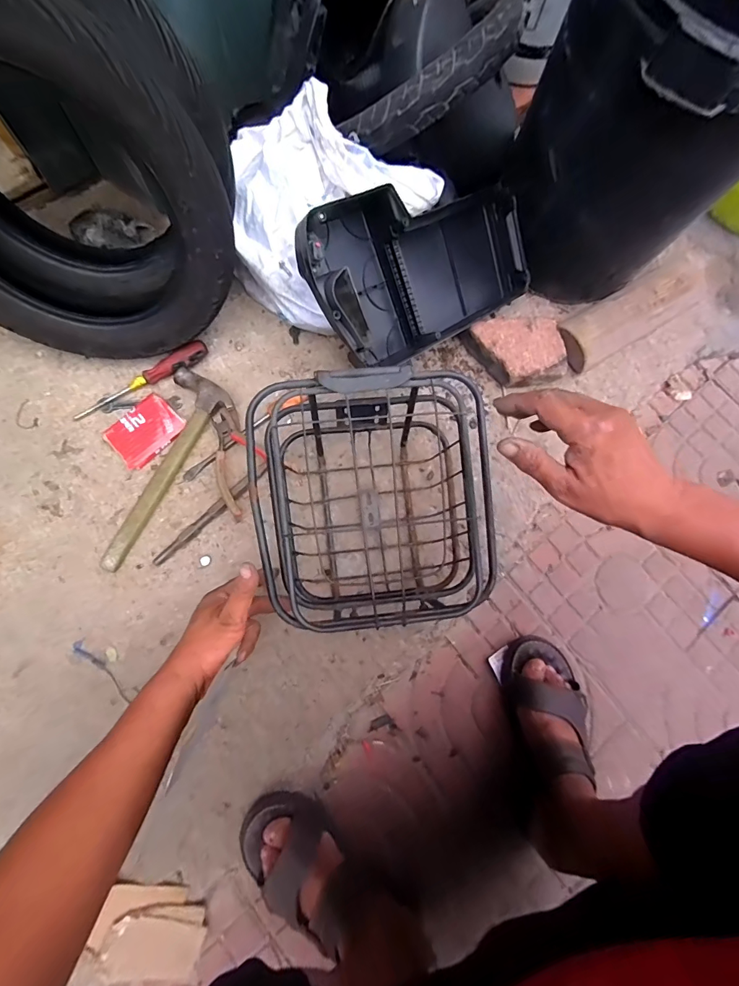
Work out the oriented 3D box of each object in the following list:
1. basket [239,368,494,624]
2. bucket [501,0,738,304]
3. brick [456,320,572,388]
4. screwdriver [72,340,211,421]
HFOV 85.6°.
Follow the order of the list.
[{"bbox_3d":[0.005,0.021,0.550,0.285,0.215,0.295,-5,76,-3],"label":"basket"},{"bbox_3d":[0.416,-0.545,0.571,0.333,0.413,0.396,36,78,8],"label":"bucket"},{"bbox_3d":[0.251,-0.241,0.690,0.168,0.047,0.115,-4,76,-2],"label":"brick"},{"bbox_3d":[-0.357,-0.177,0.624,0.220,0.022,0.034,-31,78,-9],"label":"screwdriver"}]

